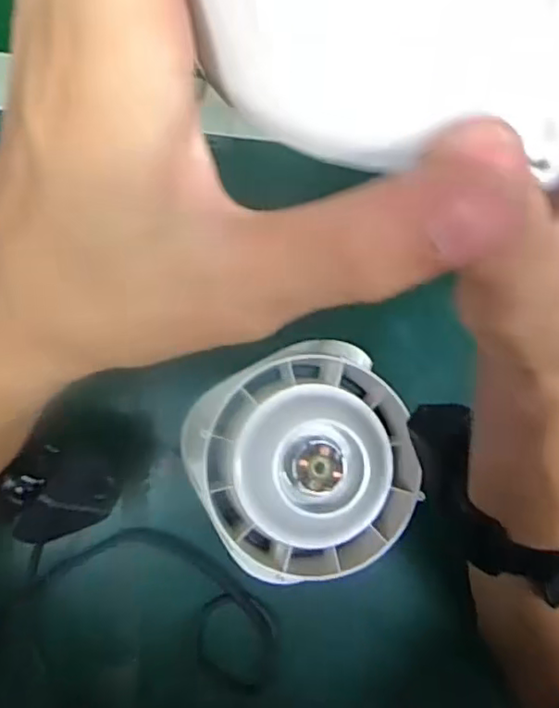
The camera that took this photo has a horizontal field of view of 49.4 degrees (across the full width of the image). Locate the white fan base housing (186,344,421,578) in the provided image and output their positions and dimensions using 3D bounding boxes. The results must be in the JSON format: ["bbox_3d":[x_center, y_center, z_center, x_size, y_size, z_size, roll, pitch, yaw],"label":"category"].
[{"bbox_3d":[0.017,0.065,0.372,0.131,0.068,0.130,1,84,-8],"label":"white fan base housing"}]

